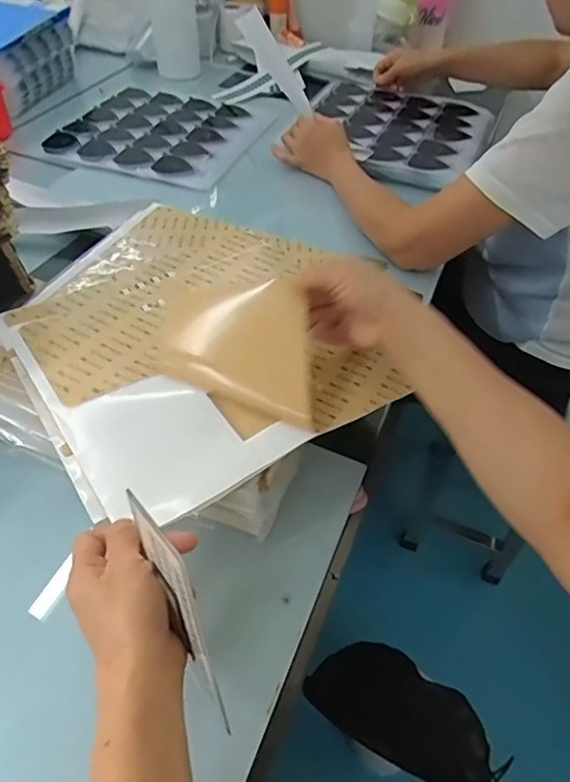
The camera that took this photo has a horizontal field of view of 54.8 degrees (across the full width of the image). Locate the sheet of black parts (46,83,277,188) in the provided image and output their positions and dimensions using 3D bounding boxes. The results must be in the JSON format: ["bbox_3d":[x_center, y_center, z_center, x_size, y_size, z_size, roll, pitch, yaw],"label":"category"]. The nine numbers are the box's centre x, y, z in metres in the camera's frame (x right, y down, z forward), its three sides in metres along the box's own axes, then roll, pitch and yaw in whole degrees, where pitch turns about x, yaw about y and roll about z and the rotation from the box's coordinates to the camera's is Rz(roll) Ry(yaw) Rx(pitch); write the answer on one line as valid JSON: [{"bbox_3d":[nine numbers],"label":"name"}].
[{"bbox_3d":[-0.222,-0.465,0.979,0.330,0.024,0.322,17,49,12],"label":"sheet of black parts"}]

